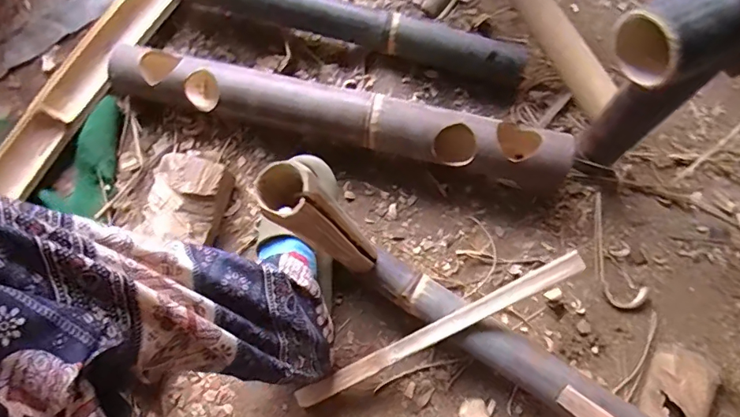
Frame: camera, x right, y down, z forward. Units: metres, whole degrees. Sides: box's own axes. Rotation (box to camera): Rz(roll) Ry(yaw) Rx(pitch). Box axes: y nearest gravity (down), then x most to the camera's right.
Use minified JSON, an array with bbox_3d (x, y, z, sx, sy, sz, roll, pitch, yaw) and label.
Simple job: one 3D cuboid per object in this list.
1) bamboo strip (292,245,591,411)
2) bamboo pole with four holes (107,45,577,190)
[{"bbox_3d":[0.074,0.153,0.558,0.384,0.012,0.021,-31,75,12],"label":"bamboo strip"},{"bbox_3d":[-0.054,-0.131,0.655,0.651,0.090,0.080,14,76,5],"label":"bamboo pole with four holes"}]

